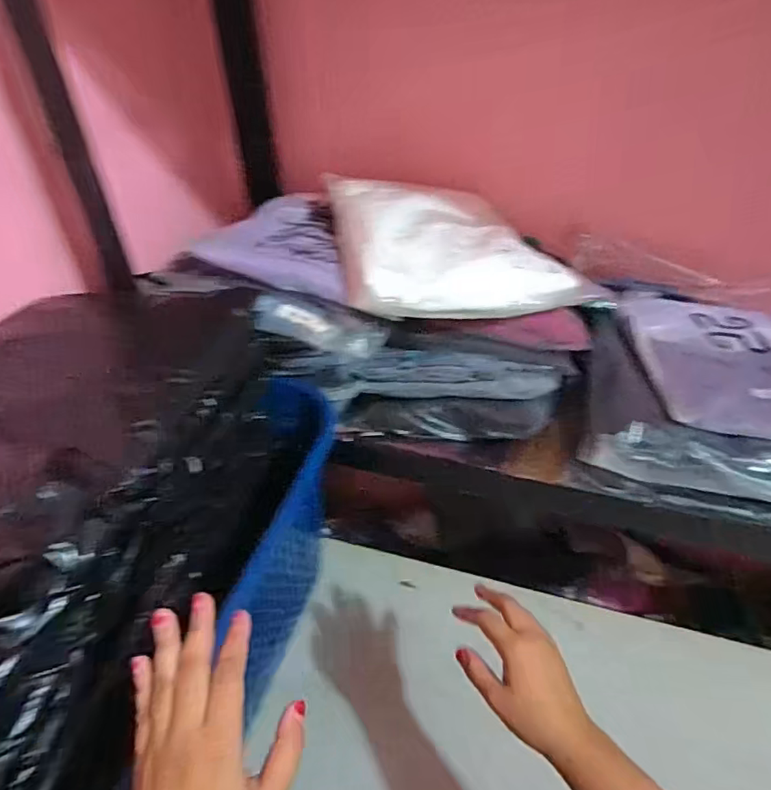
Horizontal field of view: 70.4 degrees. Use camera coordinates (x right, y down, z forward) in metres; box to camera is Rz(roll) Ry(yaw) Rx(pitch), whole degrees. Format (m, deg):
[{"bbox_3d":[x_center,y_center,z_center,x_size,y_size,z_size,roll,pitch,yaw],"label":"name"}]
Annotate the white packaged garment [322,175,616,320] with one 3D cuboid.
[{"bbox_3d":[0.091,-0.216,0.753,0.307,0.092,0.303,-8,40,-5],"label":"white packaged garment"}]

